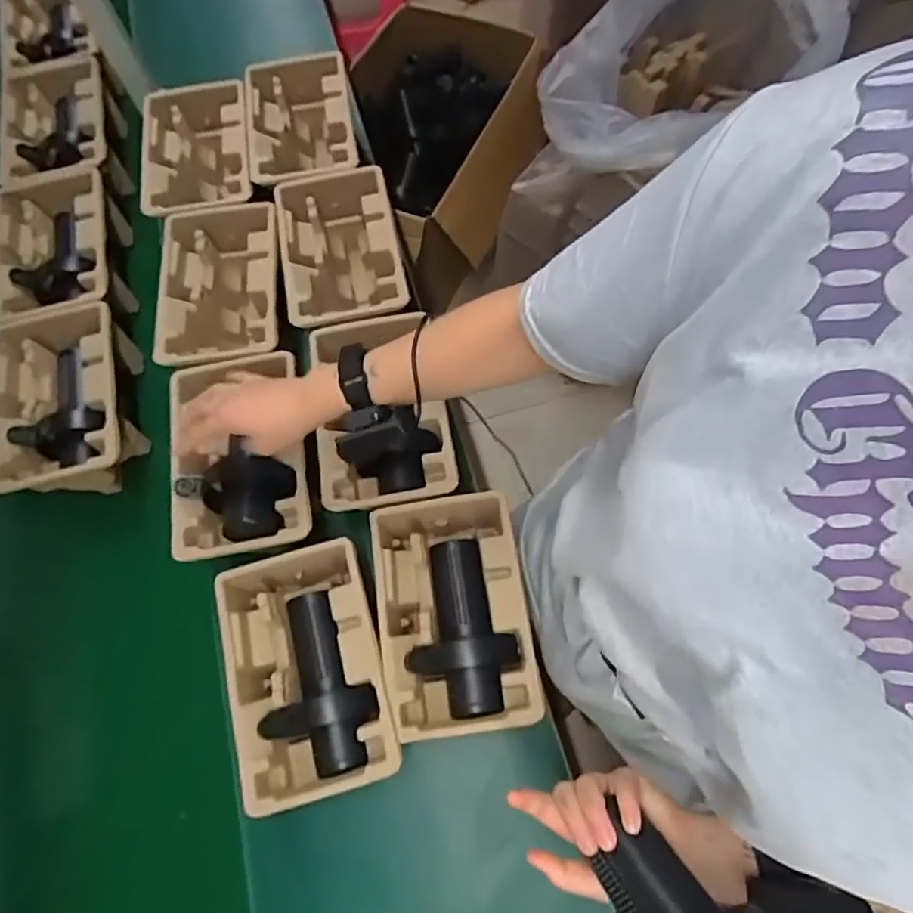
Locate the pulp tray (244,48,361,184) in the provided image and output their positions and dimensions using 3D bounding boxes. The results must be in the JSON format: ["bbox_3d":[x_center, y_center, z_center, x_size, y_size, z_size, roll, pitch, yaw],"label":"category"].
[{"bbox_3d":[-0.219,-0.459,0.855,0.141,0.119,0.215,-9,70,-3],"label":"pulp tray"}]

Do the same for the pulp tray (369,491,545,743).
[{"bbox_3d":[-0.003,0.166,0.621,0.143,0.103,0.225,-8,70,-3],"label":"pulp tray"}]

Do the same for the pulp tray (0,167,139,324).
[{"bbox_3d":[-0.538,-0.267,0.806,0.146,0.093,0.223,-12,70,-4],"label":"pulp tray"}]

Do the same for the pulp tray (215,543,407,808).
[{"bbox_3d":[-0.151,0.215,0.606,0.150,0.080,0.237,-15,70,-5],"label":"pulp tray"}]

